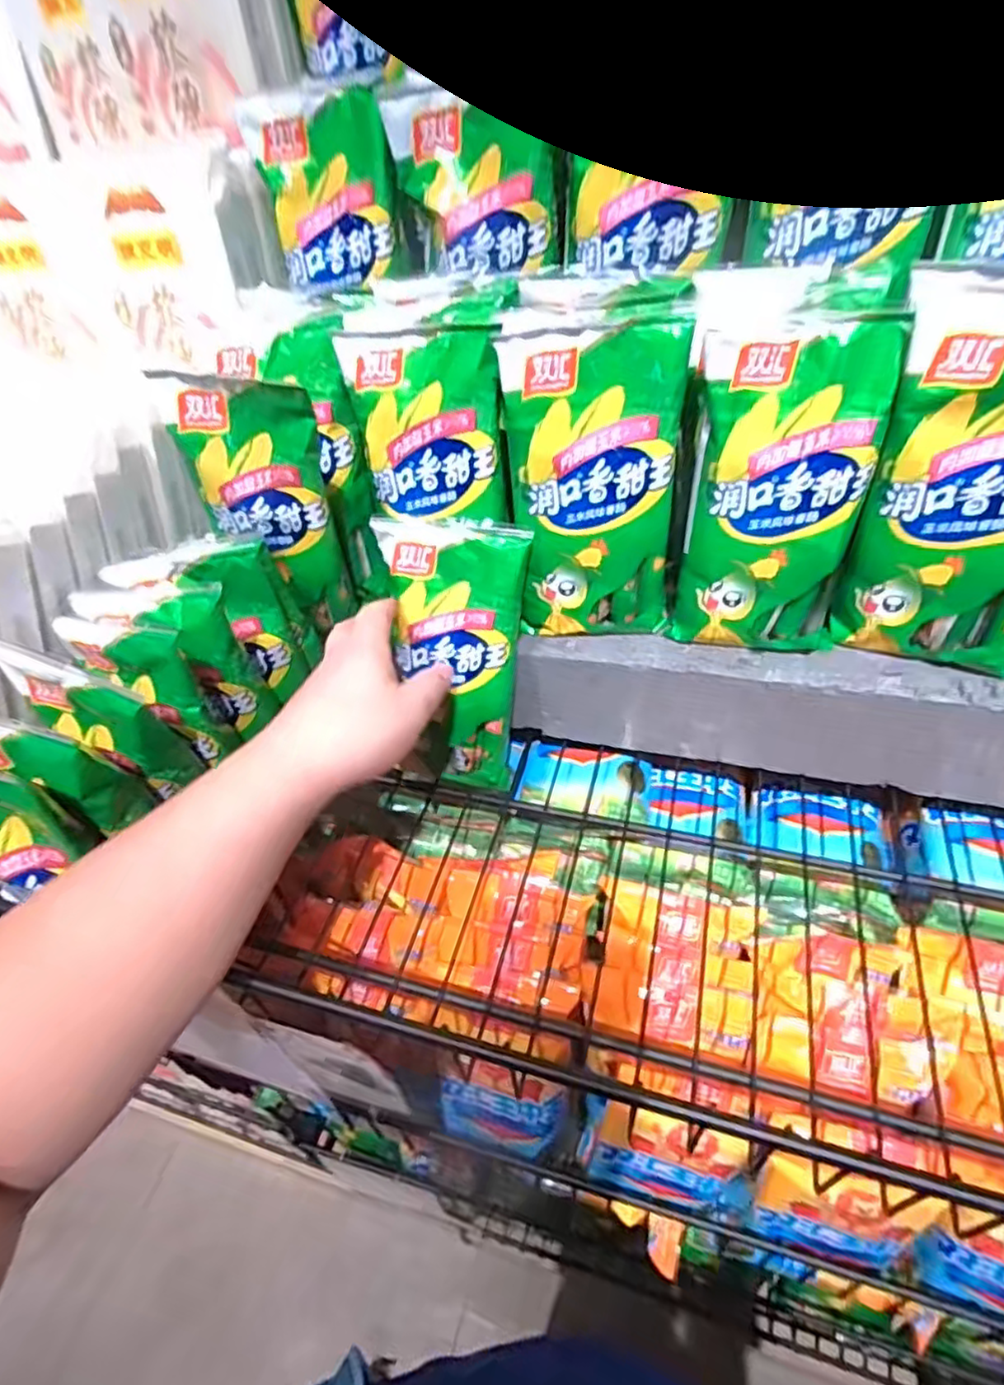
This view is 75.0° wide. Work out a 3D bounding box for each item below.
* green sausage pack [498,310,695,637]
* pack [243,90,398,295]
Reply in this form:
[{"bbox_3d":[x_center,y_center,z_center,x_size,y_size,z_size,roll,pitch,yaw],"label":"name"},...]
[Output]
[{"bbox_3d":[0.058,-0.121,0.410,0.098,0.186,0.036,0,45,7],"label":"green sausage pack"},{"bbox_3d":[-0.112,-0.323,0.428,0.086,0.094,0.033,1,46,8],"label":"pack"}]

